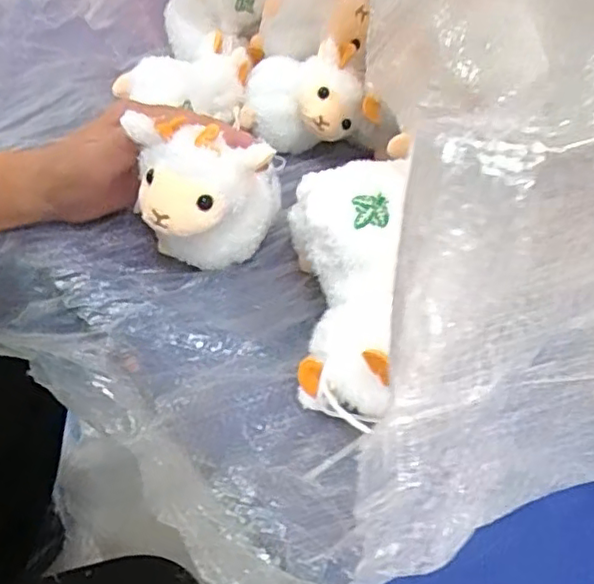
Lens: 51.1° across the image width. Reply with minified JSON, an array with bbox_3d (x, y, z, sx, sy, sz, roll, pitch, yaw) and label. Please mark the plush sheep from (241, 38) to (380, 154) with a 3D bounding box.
[{"bbox_3d":[0.003,-0.141,0.458,0.109,0.077,0.053,29,46,26],"label":"plush sheep"}]

